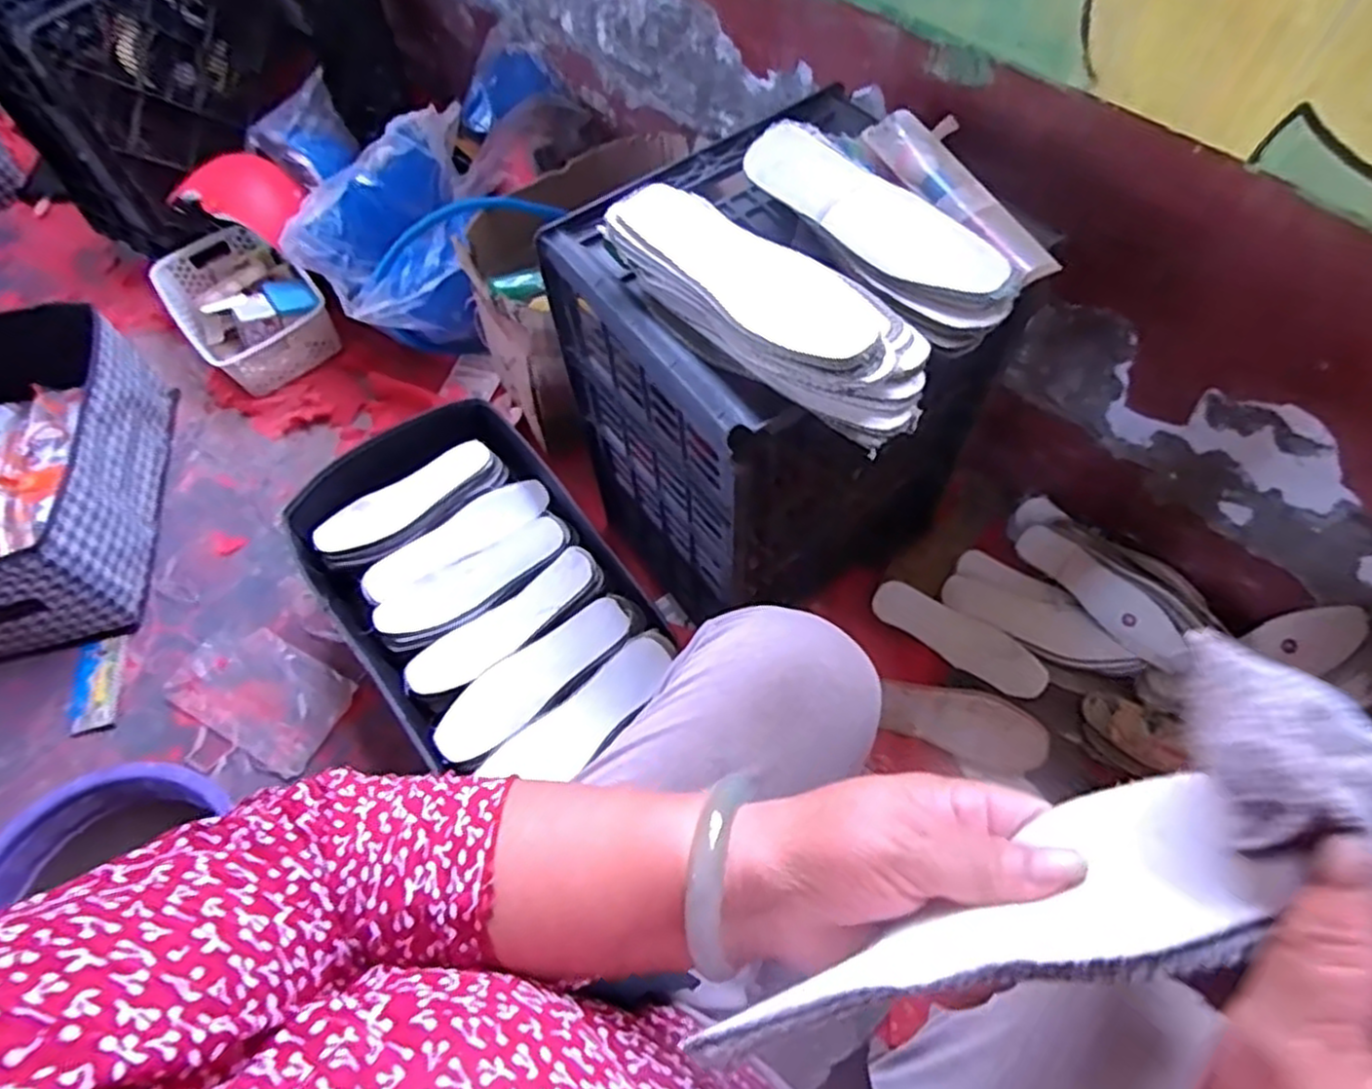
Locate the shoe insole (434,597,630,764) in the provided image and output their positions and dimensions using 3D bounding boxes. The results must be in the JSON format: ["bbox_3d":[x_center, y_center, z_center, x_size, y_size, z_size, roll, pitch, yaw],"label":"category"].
[{"bbox_3d":[-0.154,0.132,0.762,0.073,0.013,0.216,40,69,22],"label":"shoe insole"}]

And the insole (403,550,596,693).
[{"bbox_3d":[-0.192,0.081,0.799,0.221,0.015,0.070,-41,67,-19],"label":"insole"}]

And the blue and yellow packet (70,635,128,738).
[{"bbox_3d":[-0.741,0.180,0.948,0.061,0.014,0.124,-10,61,-3],"label":"blue and yellow packet"}]

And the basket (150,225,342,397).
[{"bbox_3d":[-0.707,-0.384,1.207,0.198,0.124,0.299,-41,66,-18],"label":"basket"}]

